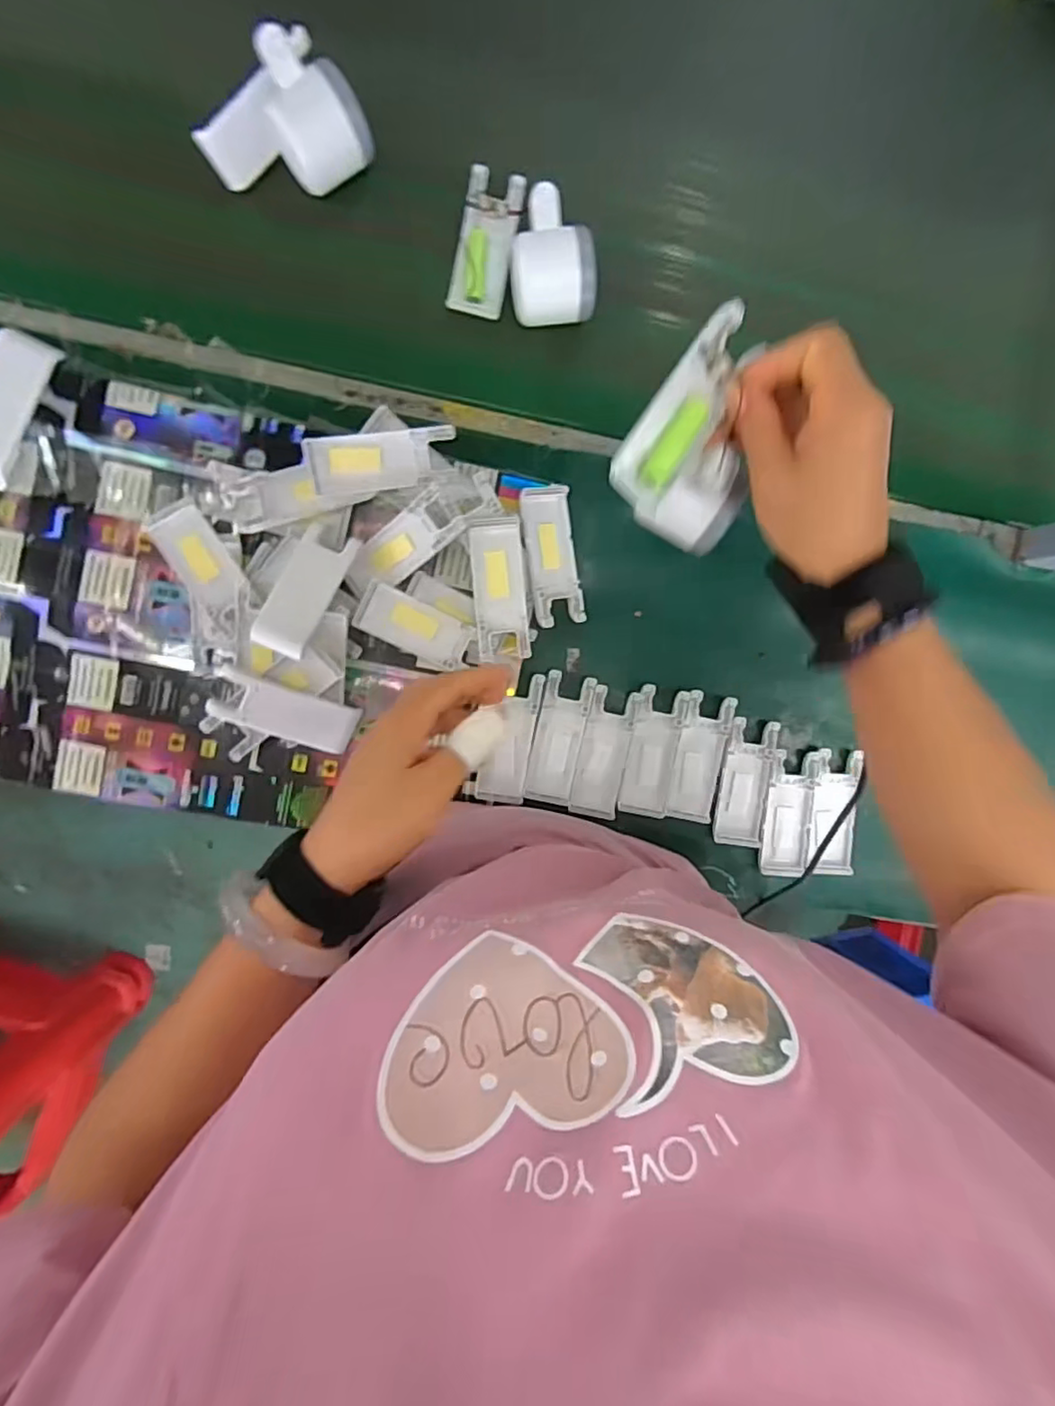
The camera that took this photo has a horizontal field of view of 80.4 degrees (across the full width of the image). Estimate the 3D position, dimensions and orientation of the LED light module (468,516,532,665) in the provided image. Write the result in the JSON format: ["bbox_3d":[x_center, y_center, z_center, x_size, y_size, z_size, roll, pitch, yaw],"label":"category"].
[{"bbox_3d":[-0.021,-0.087,0.480,0.040,0.019,0.104,-6,97,-4],"label":"LED light module"}]

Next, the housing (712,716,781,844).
[{"bbox_3d":[0.182,0.067,0.527,0.040,0.015,0.106,7,96,-5],"label":"housing"}]

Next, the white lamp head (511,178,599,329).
[{"bbox_3d":[0.016,-0.324,0.460,0.058,0.048,0.082,-6,97,-4],"label":"white lamp head"}]

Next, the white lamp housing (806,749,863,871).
[{"bbox_3d":[0.261,0.094,0.528,0.040,0.010,0.107,2,96,-4],"label":"white lamp housing"}]

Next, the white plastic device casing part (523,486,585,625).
[{"bbox_3d":[0.020,-0.116,0.492,0.039,0.020,0.106,-8,97,-3],"label":"white plastic device casing part"}]

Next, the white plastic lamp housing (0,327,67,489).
[{"bbox_3d":[-0.376,-0.211,0.444,0.043,0.010,0.107,27,94,-7],"label":"white plastic lamp housing"}]

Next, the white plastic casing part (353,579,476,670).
[{"bbox_3d":[-0.087,-0.059,0.487,0.086,0.022,0.037,26,94,-7],"label":"white plastic casing part"}]

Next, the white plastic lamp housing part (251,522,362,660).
[{"bbox_3d":[-0.162,-0.083,0.455,0.040,0.010,0.100,23,72,-7],"label":"white plastic lamp housing part"}]

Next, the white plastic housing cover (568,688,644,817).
[{"bbox_3d":[0.064,0.041,0.511,0.039,0.007,0.105,12,95,-6],"label":"white plastic housing cover"}]

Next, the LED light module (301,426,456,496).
[{"bbox_3d":[-0.105,-0.174,0.452,0.101,0.010,0.038,-13,120,-14],"label":"LED light module"}]

